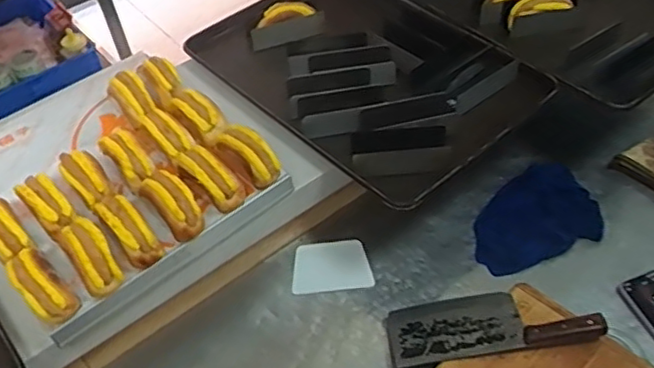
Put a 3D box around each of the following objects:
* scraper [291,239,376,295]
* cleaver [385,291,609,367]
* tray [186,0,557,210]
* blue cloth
[{"bbox_3d":[0.008,0.134,1.040,0.128,0.005,0.100,-6,45,1],"label":"scraper"},{"bbox_3d":[0.239,0.205,0.929,0.292,0.021,0.109,-11,37,1],"label":"cleaver"},{"bbox_3d":[0.050,-0.216,1.146,0.388,0.062,0.612,-38,57,-26],"label":"tray"},{"bbox_3d":[0.348,0.054,1.084,0.227,0.024,0.170,-18,50,-12],"label":"blue cloth"}]

